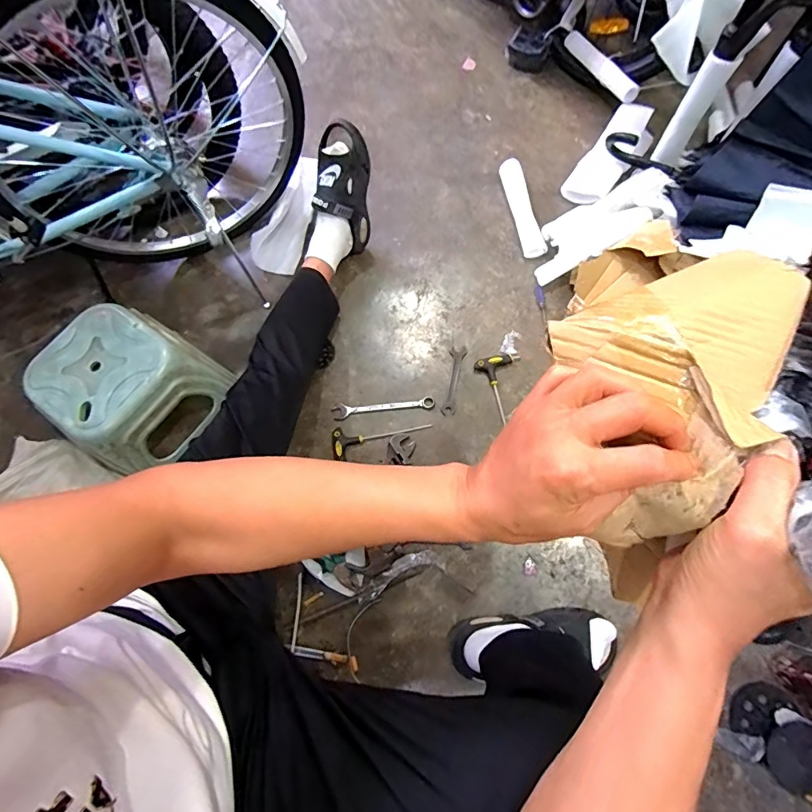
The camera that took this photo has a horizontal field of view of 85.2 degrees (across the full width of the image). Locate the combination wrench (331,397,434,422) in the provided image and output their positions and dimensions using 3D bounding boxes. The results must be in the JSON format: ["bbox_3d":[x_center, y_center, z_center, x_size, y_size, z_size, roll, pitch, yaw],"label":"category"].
[{"bbox_3d":[-0.048,0.004,0.931,0.212,0.006,0.035,-6,71,0],"label":"combination wrench"}]

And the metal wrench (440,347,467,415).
[{"bbox_3d":[0.100,-0.055,0.948,0.034,0.008,0.159,12,72,6],"label":"metal wrench"}]

